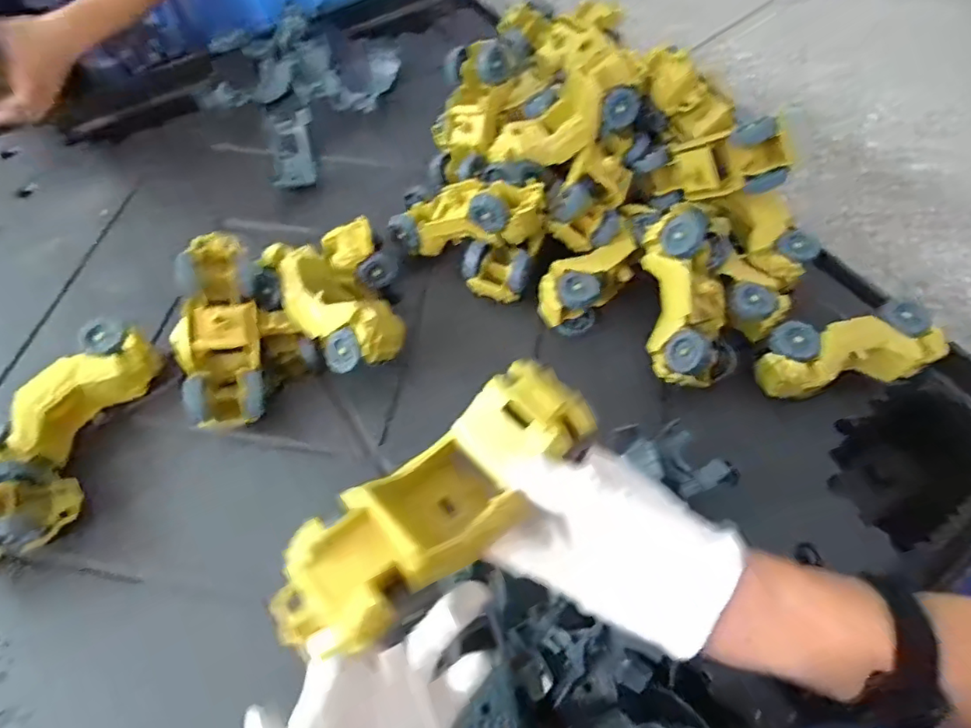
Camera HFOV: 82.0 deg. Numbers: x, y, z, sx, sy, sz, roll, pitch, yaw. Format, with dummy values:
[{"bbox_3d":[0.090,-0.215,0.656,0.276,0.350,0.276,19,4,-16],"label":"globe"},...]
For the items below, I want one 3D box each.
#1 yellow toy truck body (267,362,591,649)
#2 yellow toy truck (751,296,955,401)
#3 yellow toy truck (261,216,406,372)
[{"bbox_3d":[-0.019,0.066,0.269,0.172,0.043,0.057,-39,66,-25],"label":"yellow toy truck body"},{"bbox_3d":[0.329,-0.006,0.522,0.141,0.076,0.062,-12,60,-7],"label":"yellow toy truck"},{"bbox_3d":[-0.135,-0.059,0.554,0.117,0.074,0.160,-26,62,-14],"label":"yellow toy truck"}]

